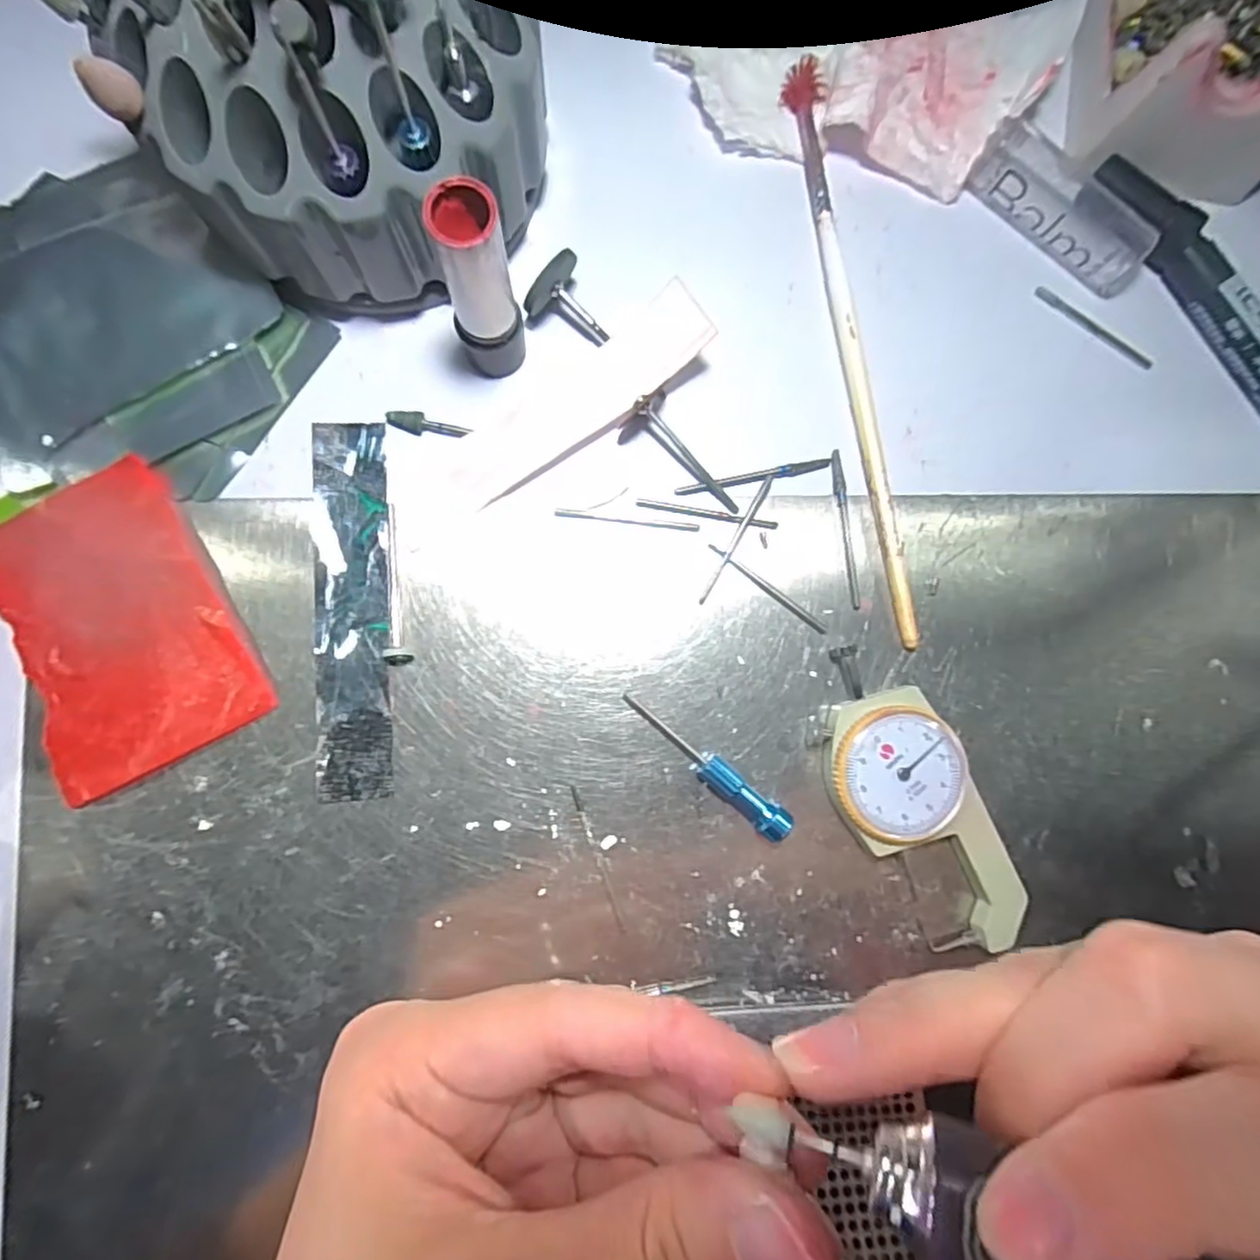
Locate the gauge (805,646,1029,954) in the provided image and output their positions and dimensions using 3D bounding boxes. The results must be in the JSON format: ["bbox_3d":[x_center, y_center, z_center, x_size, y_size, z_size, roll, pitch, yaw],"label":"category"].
[{"bbox_3d":[0.082,0.051,0.192,0.038,0.013,0.091,-32,89,-5],"label":"gauge"}]

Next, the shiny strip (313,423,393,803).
[{"bbox_3d":[-0.081,-0.006,0.192,0.020,0.004,0.109,-3,87,-4],"label":"shiny strip"}]

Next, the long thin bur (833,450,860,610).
[{"bbox_3d":[0.067,-0.031,0.201,0.004,0.004,0.049,-6,87,-4],"label":"long thin bur"}]

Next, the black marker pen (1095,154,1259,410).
[{"bbox_3d":[0.197,-0.091,0.210,0.012,0.016,0.142,-36,89,-5],"label":"black marker pen"}]

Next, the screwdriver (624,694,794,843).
[{"bbox_3d":[0.022,0.039,0.189,0.058,0.011,0.009,40,85,-1],"label":"screwdriver"}]

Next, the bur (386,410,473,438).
[{"bbox_3d":[-0.060,-0.061,0.195,0.025,0.005,0.006,5,86,-4],"label":"bur"}]

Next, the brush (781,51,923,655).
[{"bbox_3d":[0.071,-0.087,0.205,0.012,0.005,0.185,-11,87,-5],"label":"brush"}]

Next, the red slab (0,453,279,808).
[{"bbox_3d":[-0.144,-0.002,0.185,0.058,0.004,0.082,-26,89,-5],"label":"red slab"}]

